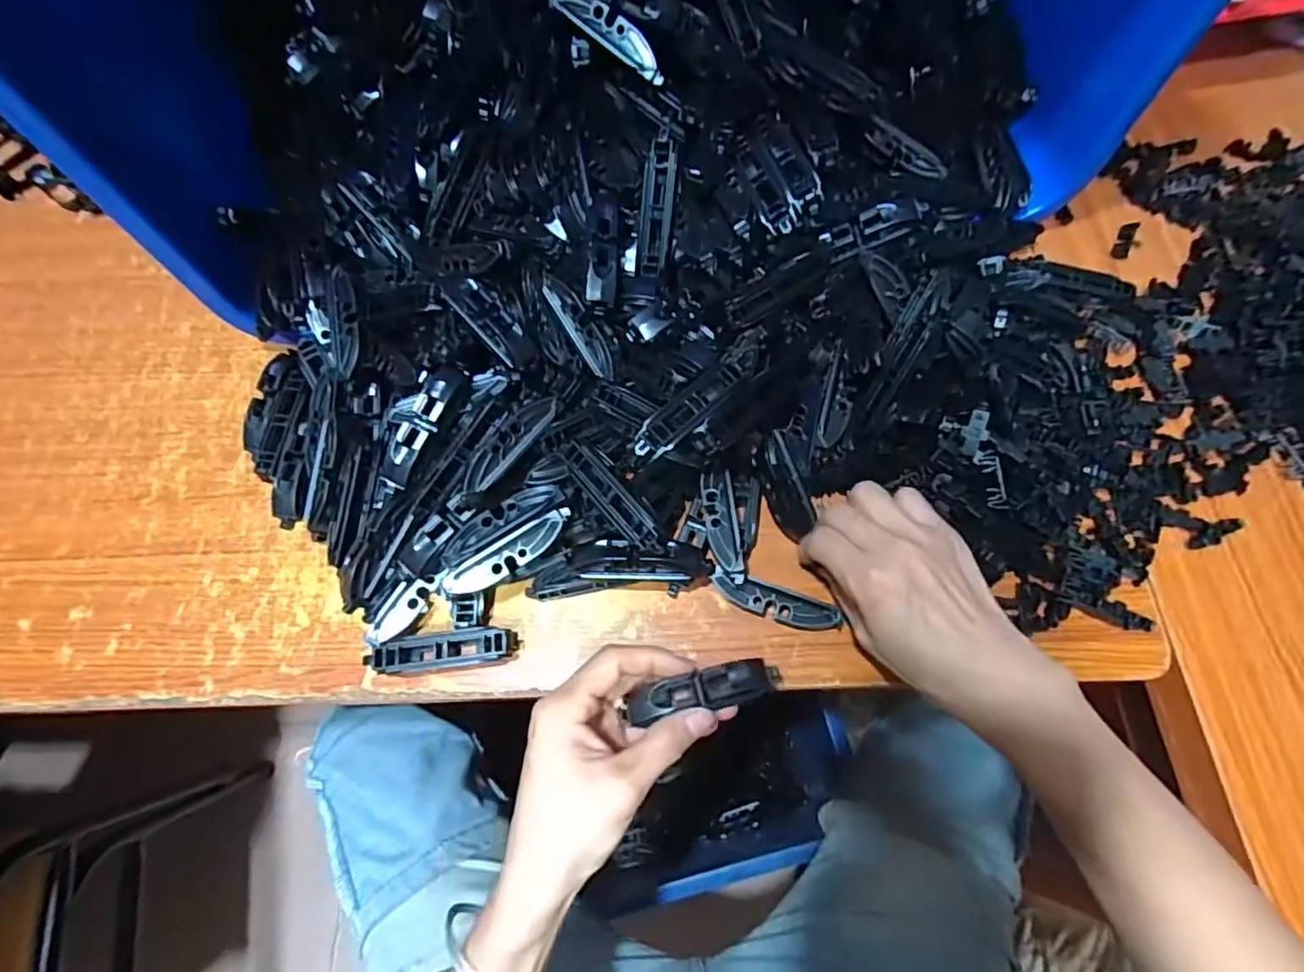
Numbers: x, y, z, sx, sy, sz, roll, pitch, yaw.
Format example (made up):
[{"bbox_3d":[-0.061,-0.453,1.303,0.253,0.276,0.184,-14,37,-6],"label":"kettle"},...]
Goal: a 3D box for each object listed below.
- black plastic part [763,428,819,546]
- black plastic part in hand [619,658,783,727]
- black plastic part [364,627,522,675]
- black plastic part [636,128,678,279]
[{"bbox_3d":[0.081,-0.001,0.358,0.023,0.011,0.063,-13,86,-4],"label":"black plastic part"},{"bbox_3d":[0.027,0.102,0.296,0.078,0.009,0.019,-9,67,-9],"label":"black plastic part in hand"},{"bbox_3d":[-0.118,0.094,0.336,0.080,0.020,0.018,-8,68,-2],"label":"black plastic part"},{"bbox_3d":[0.003,-0.165,0.350,0.020,0.077,0.010,10,24,6],"label":"black plastic part"}]

